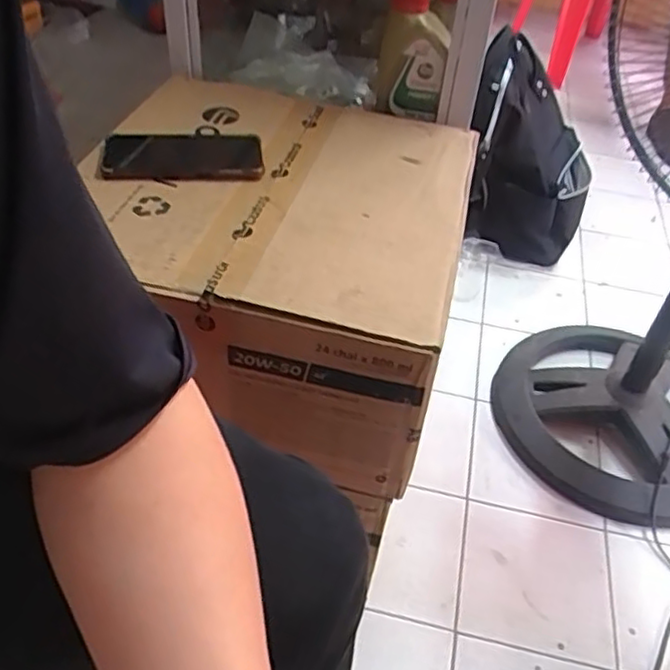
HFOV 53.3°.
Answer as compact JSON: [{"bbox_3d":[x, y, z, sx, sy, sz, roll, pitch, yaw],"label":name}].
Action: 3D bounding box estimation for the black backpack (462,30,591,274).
[{"bbox_3d":[0.393,-0.361,1.327,0.246,0.354,0.277,17,44,12],"label":"black backpack"}]

